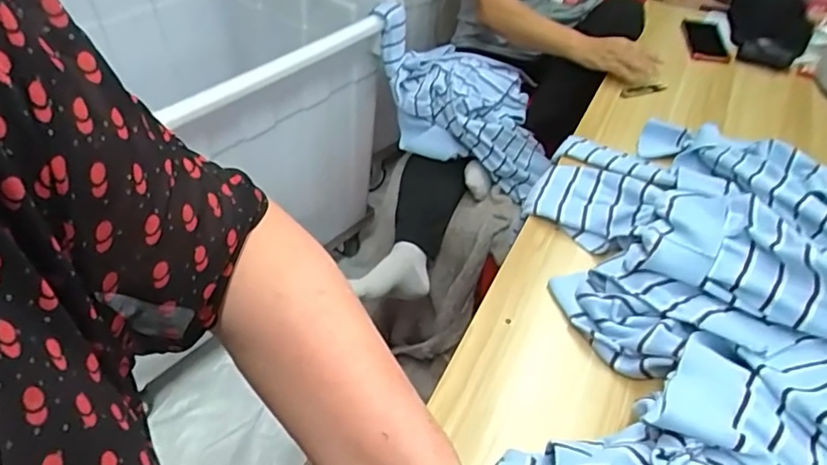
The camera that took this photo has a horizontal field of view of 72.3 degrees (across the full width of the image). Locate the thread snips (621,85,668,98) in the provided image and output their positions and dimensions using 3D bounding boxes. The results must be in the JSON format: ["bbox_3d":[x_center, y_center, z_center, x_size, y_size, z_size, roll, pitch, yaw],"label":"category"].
[{"bbox_3d":[0.416,-0.259,1.030,0.086,0.016,0.021,-11,45,-13],"label":"thread snips"}]

